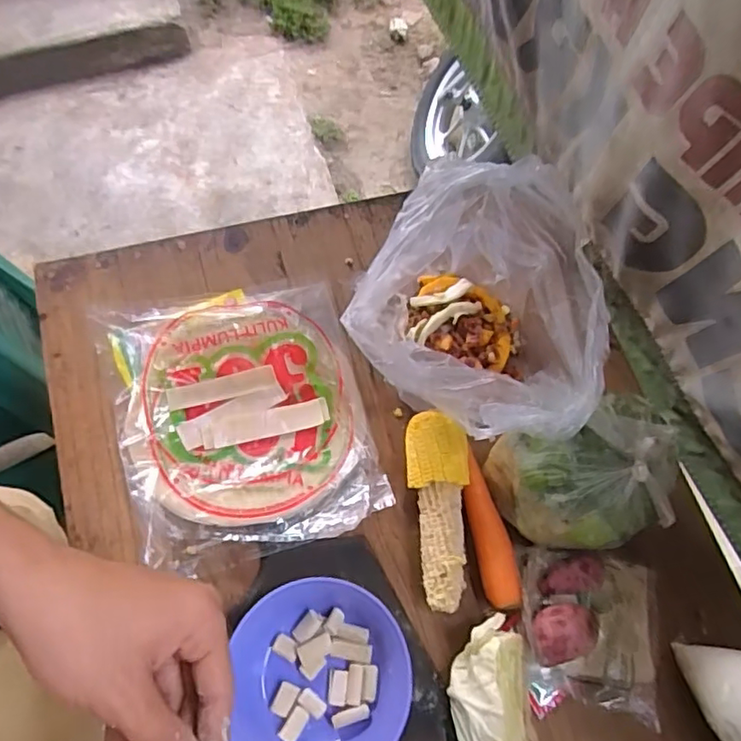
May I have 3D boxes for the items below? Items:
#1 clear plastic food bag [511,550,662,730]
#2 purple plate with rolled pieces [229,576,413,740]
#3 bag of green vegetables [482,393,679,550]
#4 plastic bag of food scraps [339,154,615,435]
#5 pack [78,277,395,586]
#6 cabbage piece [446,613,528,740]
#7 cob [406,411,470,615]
[{"bbox_3d":[0.201,0.234,0.529,0.135,0.069,0.132,2,66,-1],"label":"clear plastic food bag"},{"bbox_3d":[-0.040,0.252,0.488,0.140,0.056,0.142,1,66,-1],"label":"purple plate with rolled pieces"},{"bbox_3d":[0.193,0.094,0.527,0.150,0.085,0.119,-14,67,-8],"label":"bag of green vegetables"},{"bbox_3d":[0.106,-0.050,0.543,0.199,0.203,0.208,28,68,10],"label":"plastic bag of food scraps"},{"bbox_3d":[-0.122,0.044,0.572,0.223,0.032,0.255,-12,70,-10],"label":"pack"},{"bbox_3d":[0.096,0.268,0.494,0.059,0.067,0.110,-1,66,-2],"label":"cabbage piece"},{"bbox_3d":[0.062,0.127,0.543,0.054,0.055,0.168,0,66,-2],"label":"cob"}]

